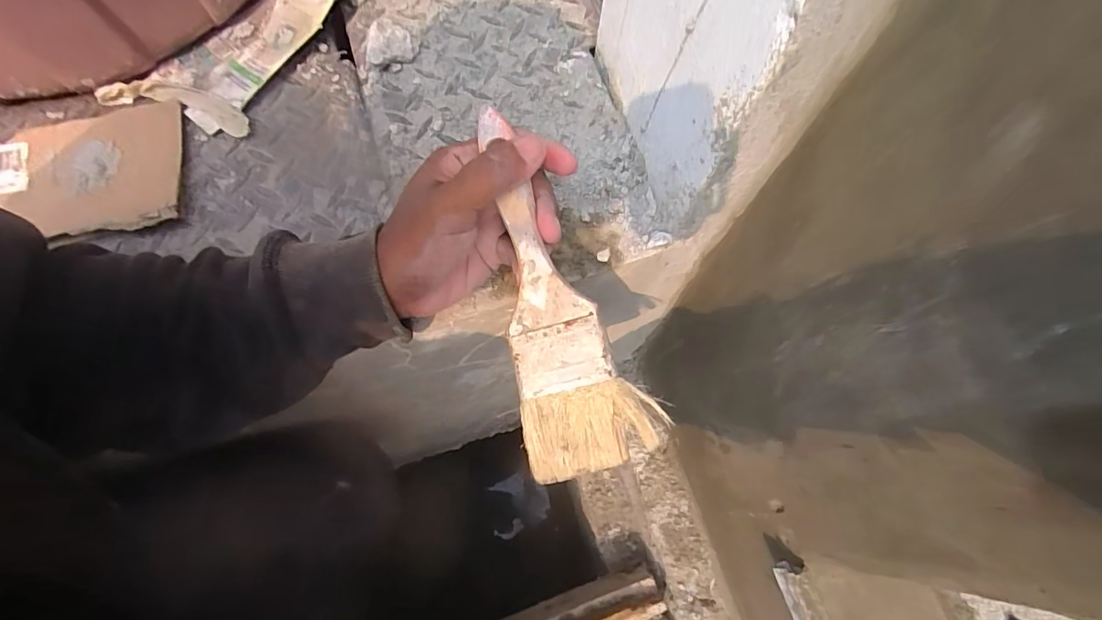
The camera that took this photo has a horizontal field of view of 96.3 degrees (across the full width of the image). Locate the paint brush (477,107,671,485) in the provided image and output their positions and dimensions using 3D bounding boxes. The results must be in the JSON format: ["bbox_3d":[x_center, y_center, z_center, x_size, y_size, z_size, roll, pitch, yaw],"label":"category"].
[{"bbox_3d":[-0.002,-0.013,0.248,0.061,0.017,0.184,-16,81,-8],"label":"paint brush"}]

